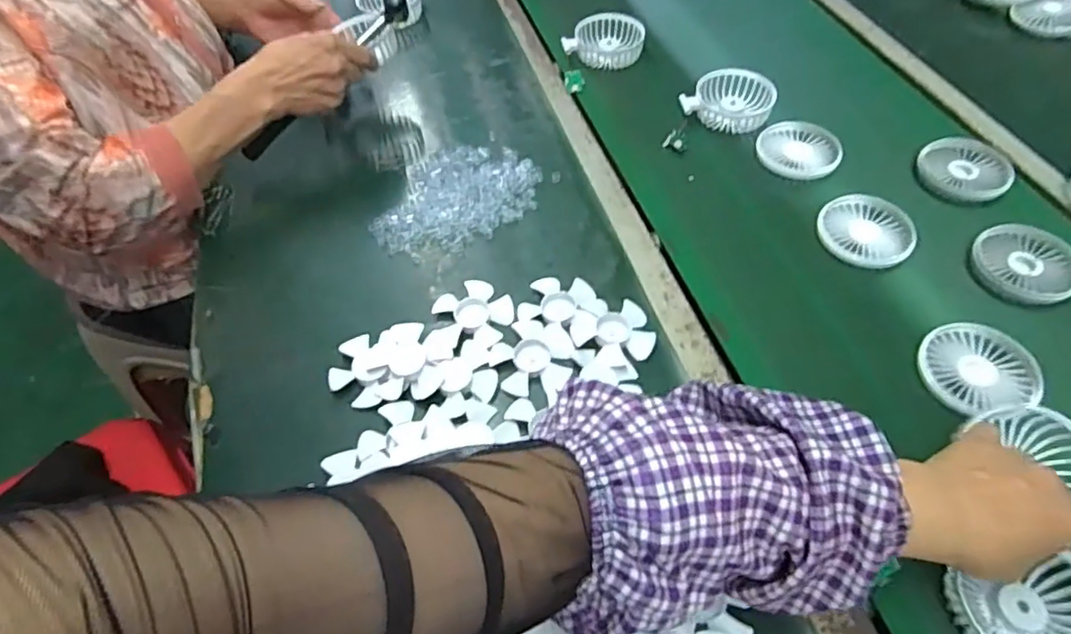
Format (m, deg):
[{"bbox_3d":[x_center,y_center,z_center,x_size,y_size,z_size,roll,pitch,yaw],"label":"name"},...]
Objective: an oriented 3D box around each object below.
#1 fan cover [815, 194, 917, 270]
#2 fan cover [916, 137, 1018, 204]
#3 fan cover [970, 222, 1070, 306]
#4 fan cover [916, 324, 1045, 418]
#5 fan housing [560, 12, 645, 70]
[{"bbox_3d":[0.327,-0.087,0.594,0.093,0.013,0.087,-37,61,-25],"label":"fan cover"},{"bbox_3d":[0.458,-0.161,0.643,0.085,0.013,0.096,30,58,21],"label":"fan cover"},{"bbox_3d":[0.460,-0.051,0.565,0.085,0.016,0.089,28,57,19],"label":"fan cover"},{"bbox_3d":[0.362,0.041,0.497,0.088,0.011,0.080,-6,53,-5],"label":"fan cover"},{"bbox_3d":[0.093,-0.363,0.788,0.091,0.026,0.084,22,55,16],"label":"fan housing"}]

